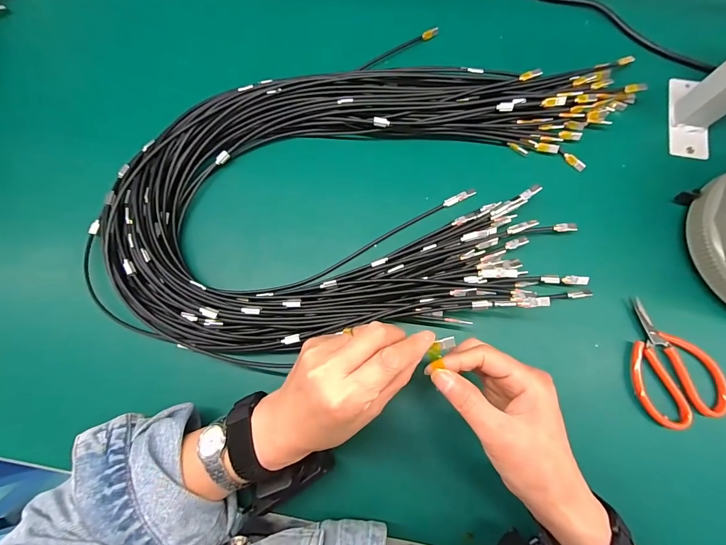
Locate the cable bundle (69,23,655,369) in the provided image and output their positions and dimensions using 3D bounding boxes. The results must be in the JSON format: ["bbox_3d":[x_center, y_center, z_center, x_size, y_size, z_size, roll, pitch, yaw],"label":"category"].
[{"bbox_3d":[0.005,-0.084,0.359,0.587,0.042,0.297,-13,75,-1],"label":"cable bundle"}]

